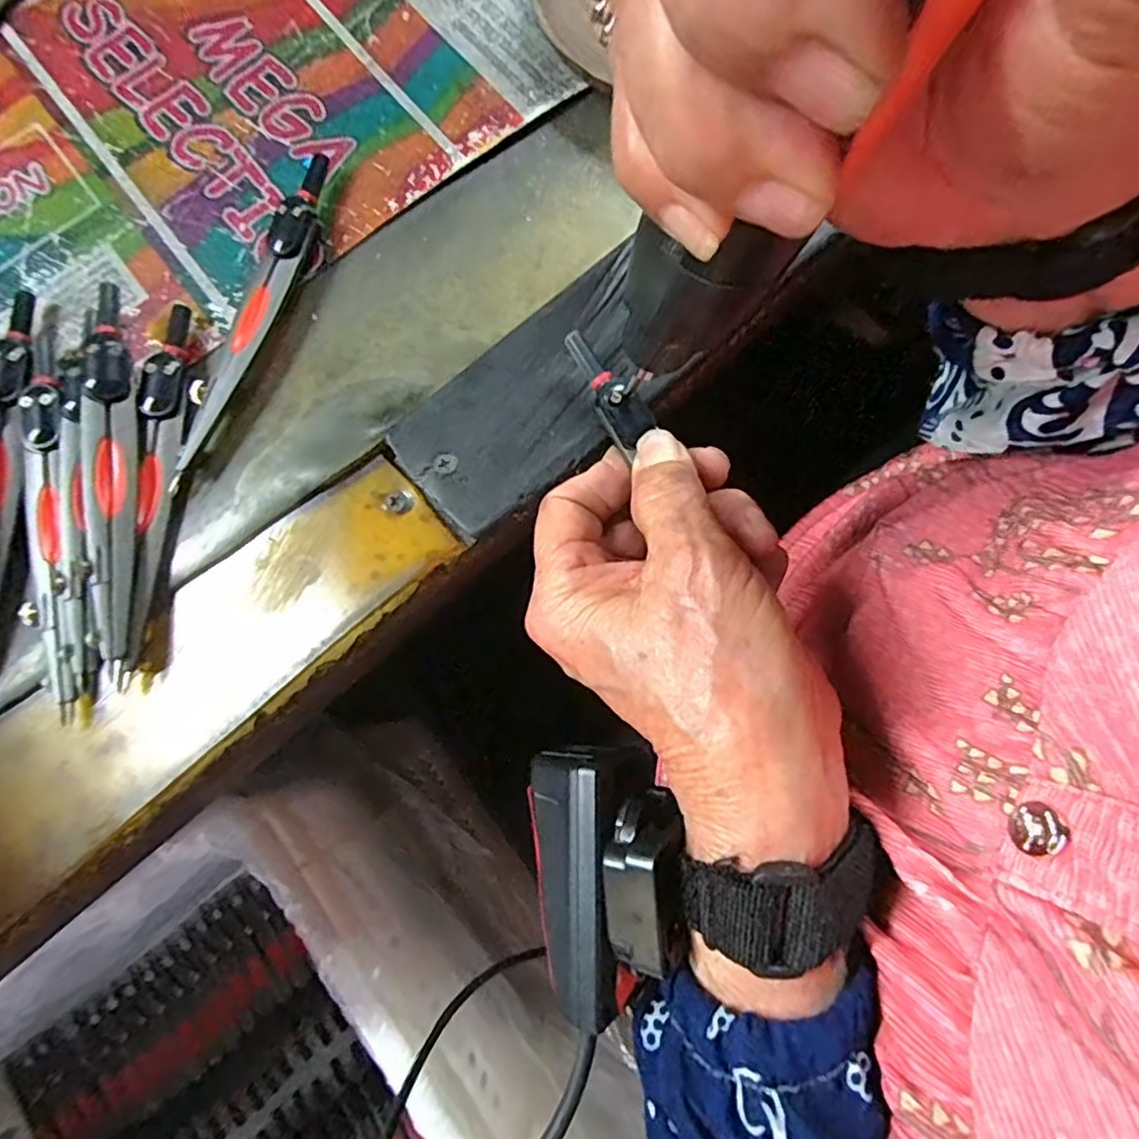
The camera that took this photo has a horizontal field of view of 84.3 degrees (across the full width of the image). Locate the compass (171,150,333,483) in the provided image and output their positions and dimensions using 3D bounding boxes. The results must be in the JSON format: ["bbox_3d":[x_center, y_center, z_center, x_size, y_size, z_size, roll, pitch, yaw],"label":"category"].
[{"bbox_3d":[-0.111,-0.090,0.221,0.013,0.007,0.125,24,82,-17],"label":"compass"}]

